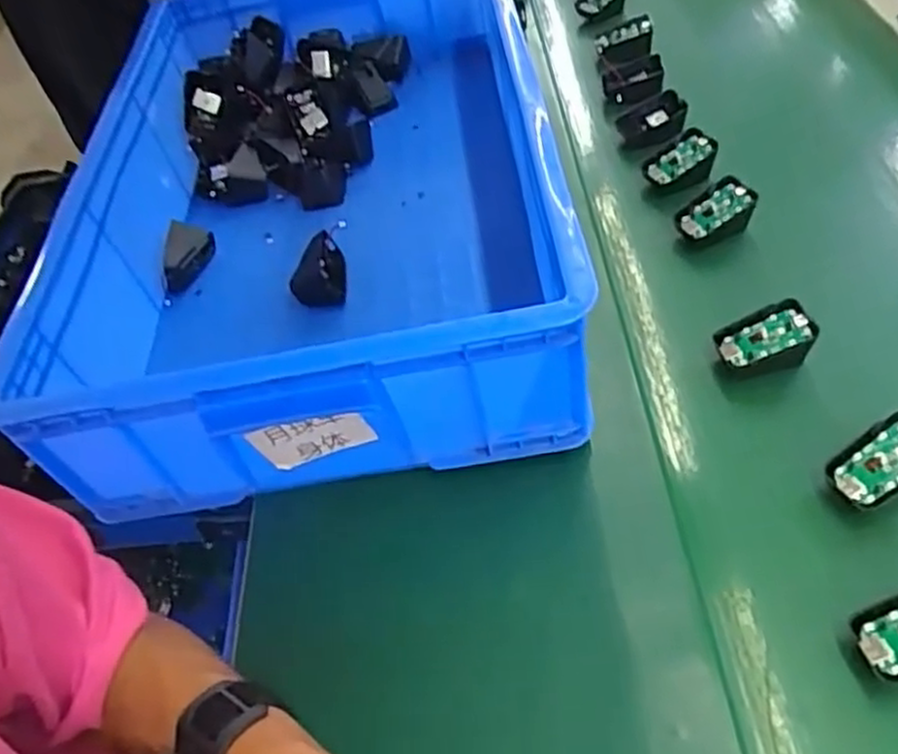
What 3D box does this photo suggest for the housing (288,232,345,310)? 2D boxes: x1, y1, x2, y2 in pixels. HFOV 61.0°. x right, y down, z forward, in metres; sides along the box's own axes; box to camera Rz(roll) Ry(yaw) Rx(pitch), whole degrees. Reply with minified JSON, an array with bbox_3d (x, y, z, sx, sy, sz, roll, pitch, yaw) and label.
[{"bbox_3d":[-0.119,-0.095,0.693,0.048,0.039,0.055,-2,46,0],"label":"housing"}]

